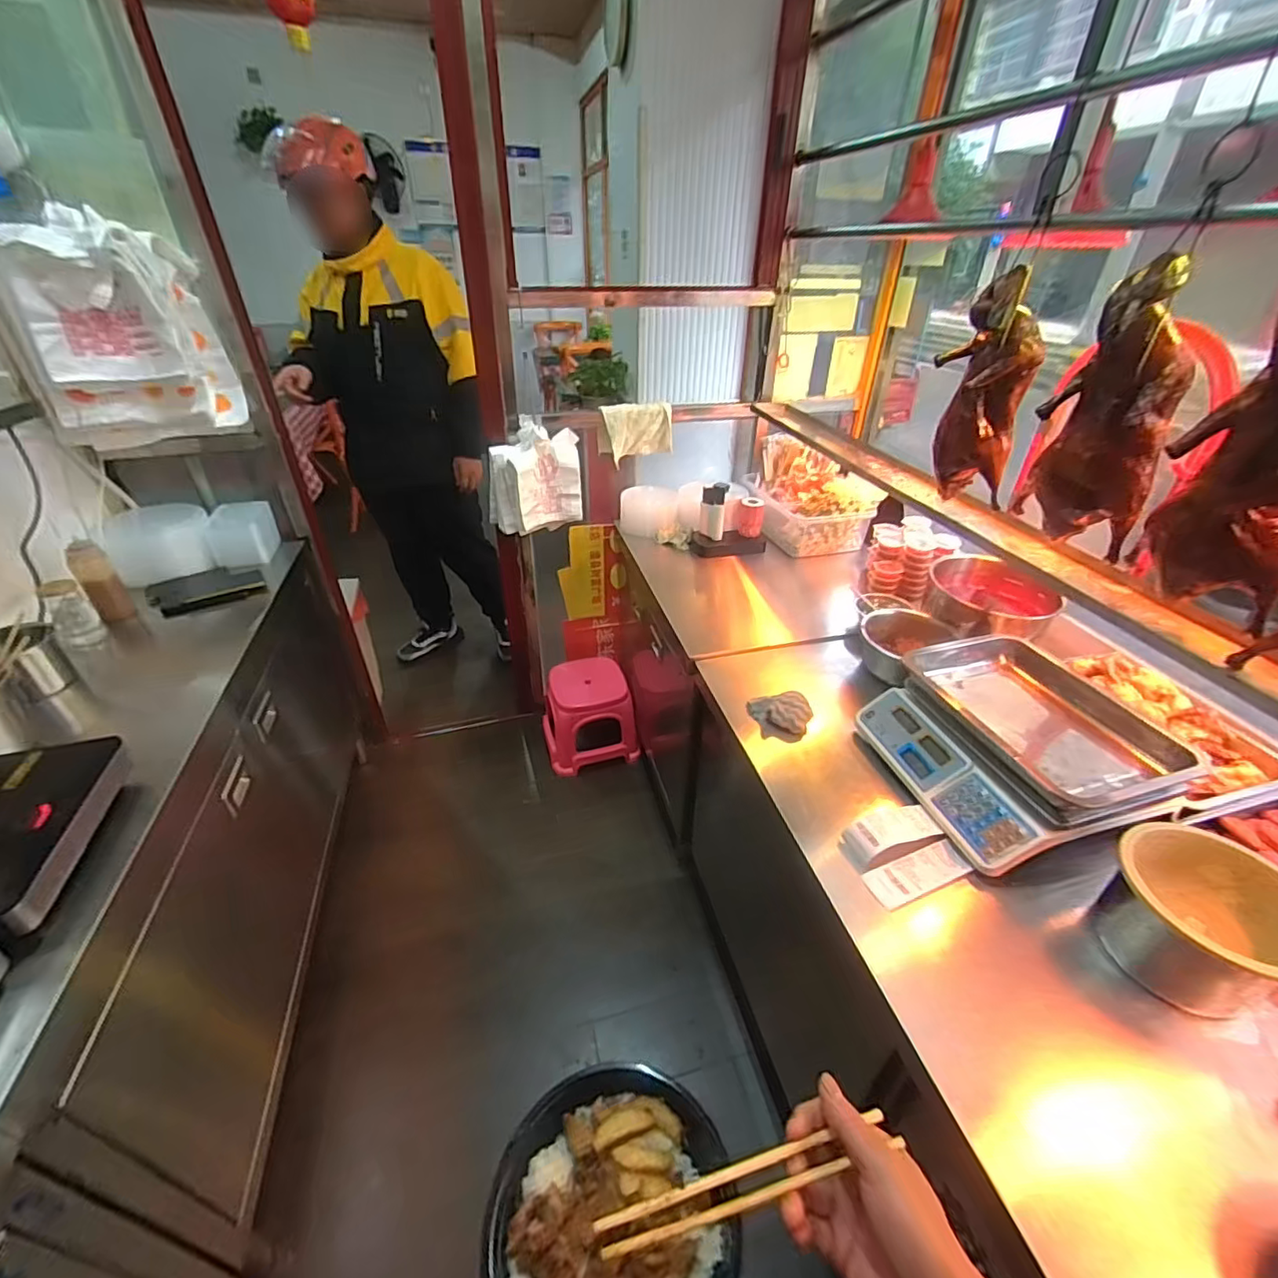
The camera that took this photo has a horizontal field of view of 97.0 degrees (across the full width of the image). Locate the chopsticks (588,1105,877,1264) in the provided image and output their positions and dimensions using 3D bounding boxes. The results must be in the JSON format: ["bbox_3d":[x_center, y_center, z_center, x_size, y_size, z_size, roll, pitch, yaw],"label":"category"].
[{"bbox_3d":[0.068,0.328,0.341,0.186,0.013,0.021,-8,37,-14],"label":"chopsticks"}]

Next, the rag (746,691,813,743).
[{"bbox_3d":[0.262,0.139,1.056,0.120,0.039,0.100,13,37,14],"label":"rag"}]

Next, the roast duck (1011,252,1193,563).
[{"bbox_3d":[0.646,-0.294,0.772,0.164,0.334,0.173,26,42,30],"label":"roast duck"}]

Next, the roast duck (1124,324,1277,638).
[{"bbox_3d":[0.675,-0.191,0.608,0.209,0.338,0.163,-26,44,-34],"label":"roast duck"}]

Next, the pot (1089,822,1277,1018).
[{"bbox_3d":[0.670,0.336,0.673,0.172,0.131,0.185,2,35,-1],"label":"pot"}]

